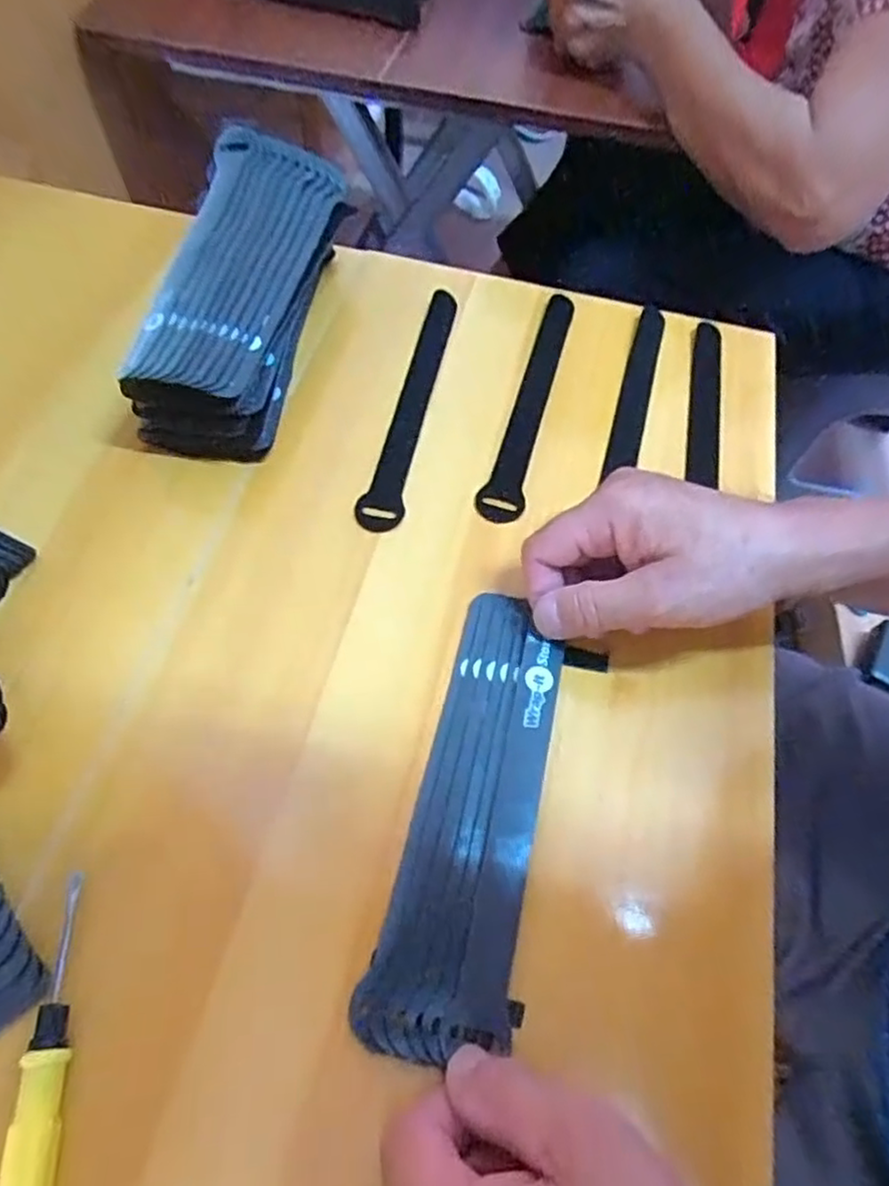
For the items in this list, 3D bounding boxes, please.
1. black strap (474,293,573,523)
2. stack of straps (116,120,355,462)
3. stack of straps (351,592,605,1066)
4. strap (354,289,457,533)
[{"bbox_3d":[0.054,-0.123,0.437,0.026,0.009,0.196,16,60,2],"label":"black strap"},{"bbox_3d":[-0.118,-0.180,0.419,0.079,0.079,0.201,8,59,1],"label":"stack of straps"},{"bbox_3d":[0.019,0.091,0.305,0.062,0.014,0.195,14,60,5],"label":"stack of straps"},{"bbox_3d":[-0.021,-0.121,0.431,0.025,0.011,0.200,10,59,2],"label":"strap"}]

